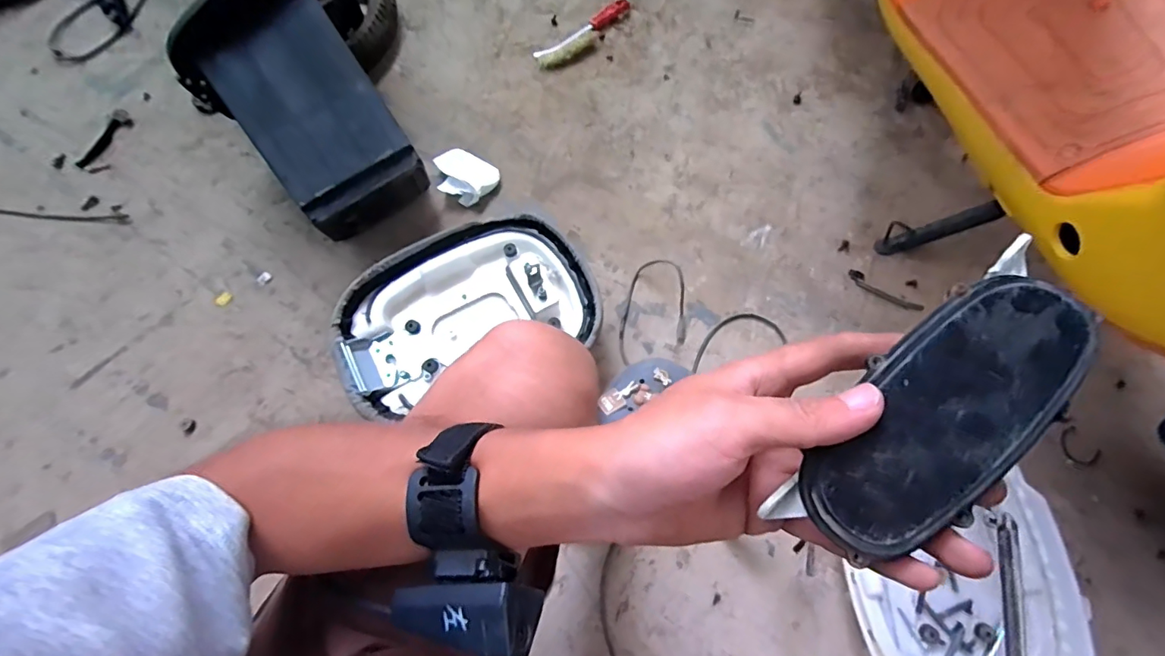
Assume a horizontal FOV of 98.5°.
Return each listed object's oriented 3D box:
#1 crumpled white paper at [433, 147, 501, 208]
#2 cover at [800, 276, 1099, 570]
[{"bbox_3d":[-0.206,-0.269,0.871,0.117,0.031,0.094,41,77,15],"label":"crumpled white paper"},{"bbox_3d":[0.137,0.033,0.191,0.052,0.013,0.122,41,89,15],"label":"cover"}]

